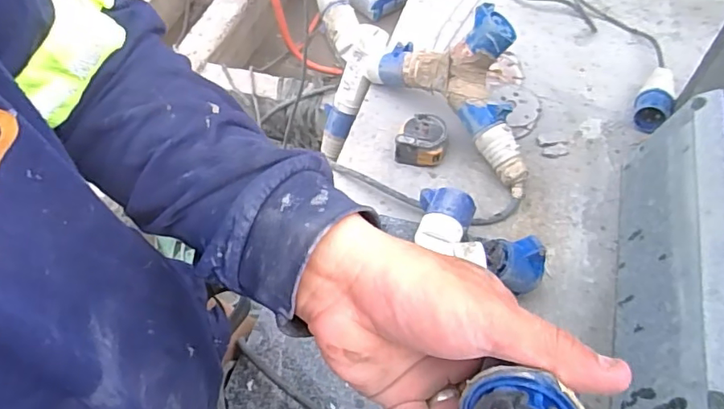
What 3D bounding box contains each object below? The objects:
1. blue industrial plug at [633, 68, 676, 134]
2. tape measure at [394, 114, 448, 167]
[{"bbox_3d":[0.423,-0.151,0.750,0.048,0.049,0.108,30,61,21],"label":"blue industrial plug"},{"bbox_3d":[0.085,-0.091,0.739,0.069,0.038,0.073,8,55,8],"label":"tape measure"}]

